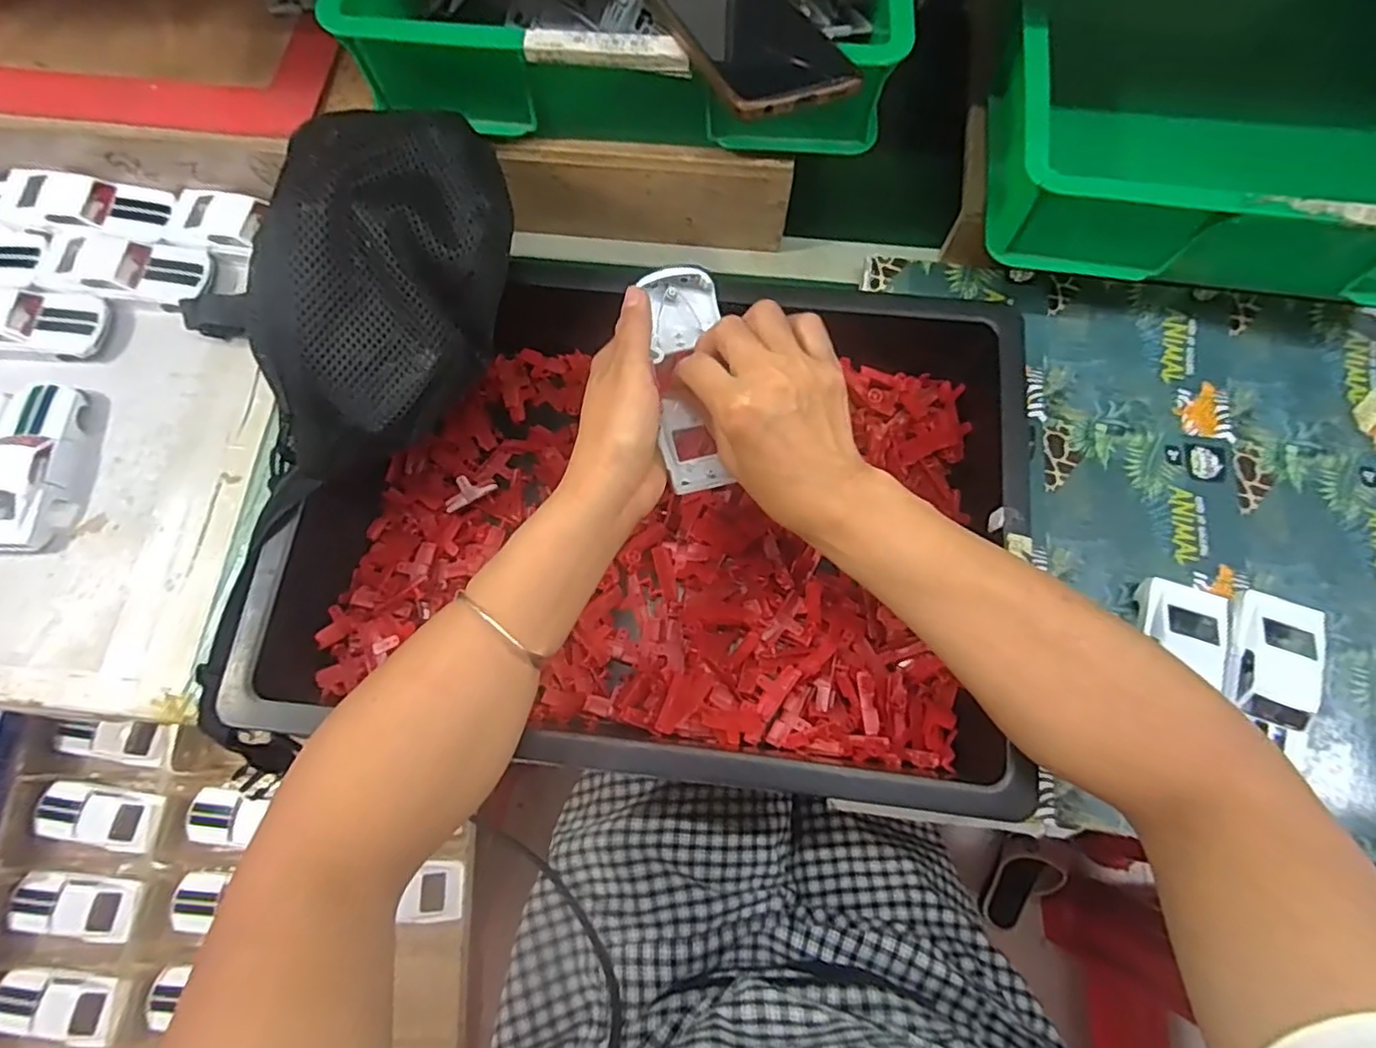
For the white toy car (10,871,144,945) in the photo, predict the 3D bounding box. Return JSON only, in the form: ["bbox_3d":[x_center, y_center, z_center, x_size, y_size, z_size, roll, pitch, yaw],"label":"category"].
[{"bbox_3d":[-0.583,0.366,0.628,0.121,0.026,0.054,2,73,1],"label":"white toy car"}]

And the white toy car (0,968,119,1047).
[{"bbox_3d":[-0.581,0.443,0.603,0.119,0.025,0.054,2,73,1],"label":"white toy car"}]

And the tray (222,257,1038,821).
[{"bbox_3d":[-0.020,-0.019,0.439,0.439,0.084,0.337,7,73,2],"label":"tray"}]

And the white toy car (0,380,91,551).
[{"bbox_3d":[-0.491,-0.044,0.492,0.057,0.029,0.130,8,73,3],"label":"white toy car"}]

